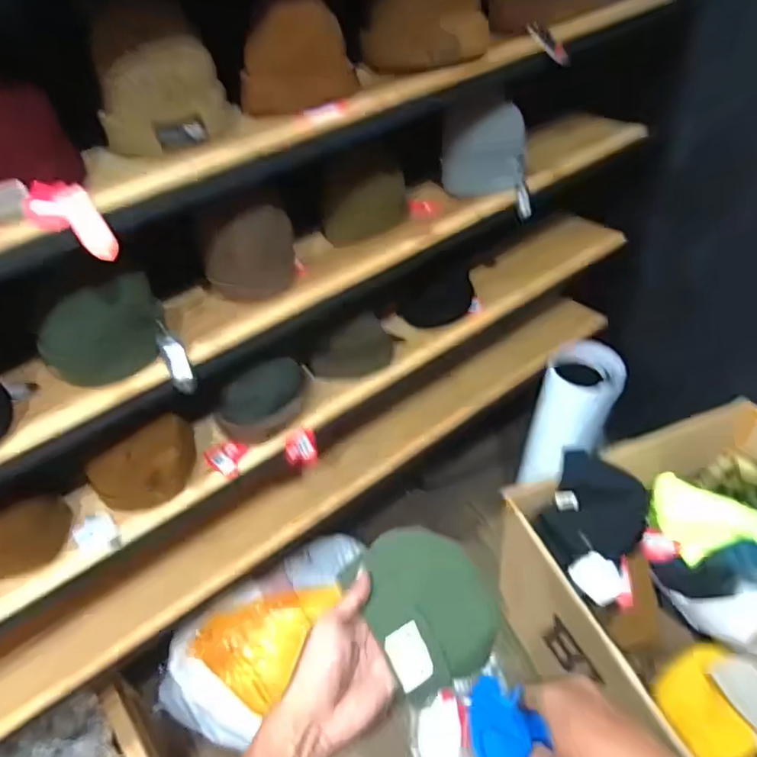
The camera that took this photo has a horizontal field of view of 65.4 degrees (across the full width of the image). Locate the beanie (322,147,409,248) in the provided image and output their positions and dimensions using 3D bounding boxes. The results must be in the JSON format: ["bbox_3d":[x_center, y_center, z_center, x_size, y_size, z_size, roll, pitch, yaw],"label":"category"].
[{"bbox_3d":[-0.026,-0.291,0.932,0.140,0.132,0.065,-3,43,3],"label":"beanie"}]

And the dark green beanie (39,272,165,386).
[{"bbox_3d":[-0.340,-0.056,0.730,0.150,0.116,0.052,-28,47,-21],"label":"dark green beanie"}]

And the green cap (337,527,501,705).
[{"bbox_3d":[0.048,0.201,0.531,0.116,0.021,0.138,-25,81,-28],"label":"green cap"}]

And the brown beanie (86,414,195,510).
[{"bbox_3d":[-0.341,0.122,0.860,0.155,0.121,0.084,-28,47,-22],"label":"brown beanie"}]

